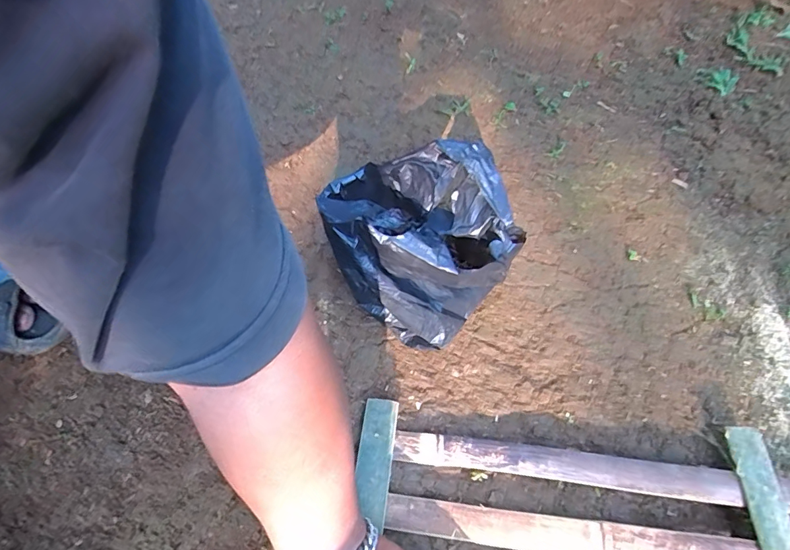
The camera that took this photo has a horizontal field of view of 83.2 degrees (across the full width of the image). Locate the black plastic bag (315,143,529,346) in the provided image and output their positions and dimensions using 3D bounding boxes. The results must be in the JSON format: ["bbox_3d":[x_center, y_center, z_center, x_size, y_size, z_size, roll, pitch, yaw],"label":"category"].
[{"bbox_3d":[0.025,-0.026,0.466,0.170,0.170,0.162,-19,57,-12],"label":"black plastic bag"}]

